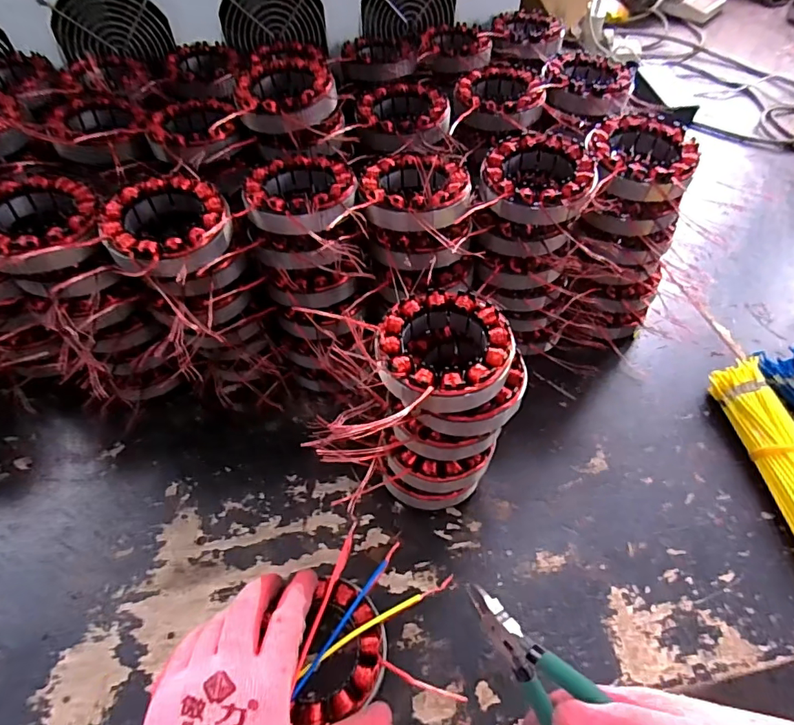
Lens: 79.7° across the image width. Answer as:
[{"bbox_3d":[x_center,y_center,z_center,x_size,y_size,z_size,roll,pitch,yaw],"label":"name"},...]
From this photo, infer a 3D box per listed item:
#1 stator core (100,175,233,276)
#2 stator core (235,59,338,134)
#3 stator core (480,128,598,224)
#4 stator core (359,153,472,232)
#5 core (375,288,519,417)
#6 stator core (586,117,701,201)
[{"bbox_3d":[-0.170,-0.099,0.347,0.084,0.024,0.087,1,53,-1],"label":"stator core"},{"bbox_3d":[-0.097,-0.232,0.418,0.082,0.035,0.091,-13,54,-11],"label":"stator core"},{"bbox_3d":[0.111,-0.144,0.382,0.087,0.036,0.097,5,53,2],"label":"stator core"},{"bbox_3d":[0.014,-0.131,0.379,0.083,0.039,0.087,1,53,-1],"label":"stator core"},{"bbox_3d":[0.030,-0.007,0.315,0.085,0.033,0.089,0,53,-2],"label":"core"},{"bbox_3d":[0.198,-0.169,0.389,0.081,0.028,0.084,14,54,9],"label":"stator core"}]

